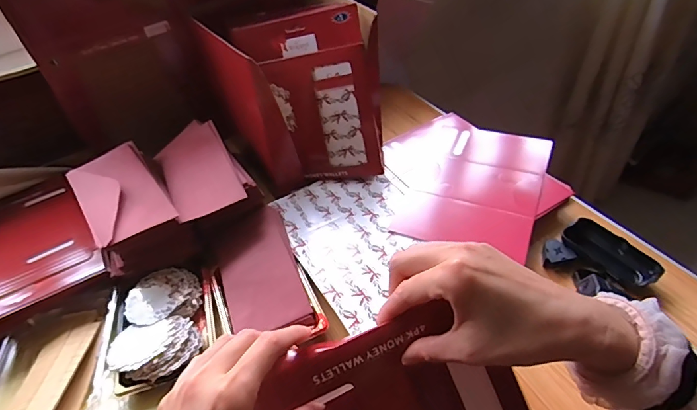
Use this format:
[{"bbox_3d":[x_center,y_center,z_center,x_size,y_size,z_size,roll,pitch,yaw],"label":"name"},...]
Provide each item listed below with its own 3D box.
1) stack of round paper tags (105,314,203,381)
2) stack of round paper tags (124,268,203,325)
[{"bbox_3d":[-0.224,0.164,0.491,0.098,0.028,0.070,-14,44,-7],"label":"stack of round paper tags"},{"bbox_3d":[-0.237,0.118,0.548,0.087,0.022,0.077,-23,46,-16],"label":"stack of round paper tags"}]

